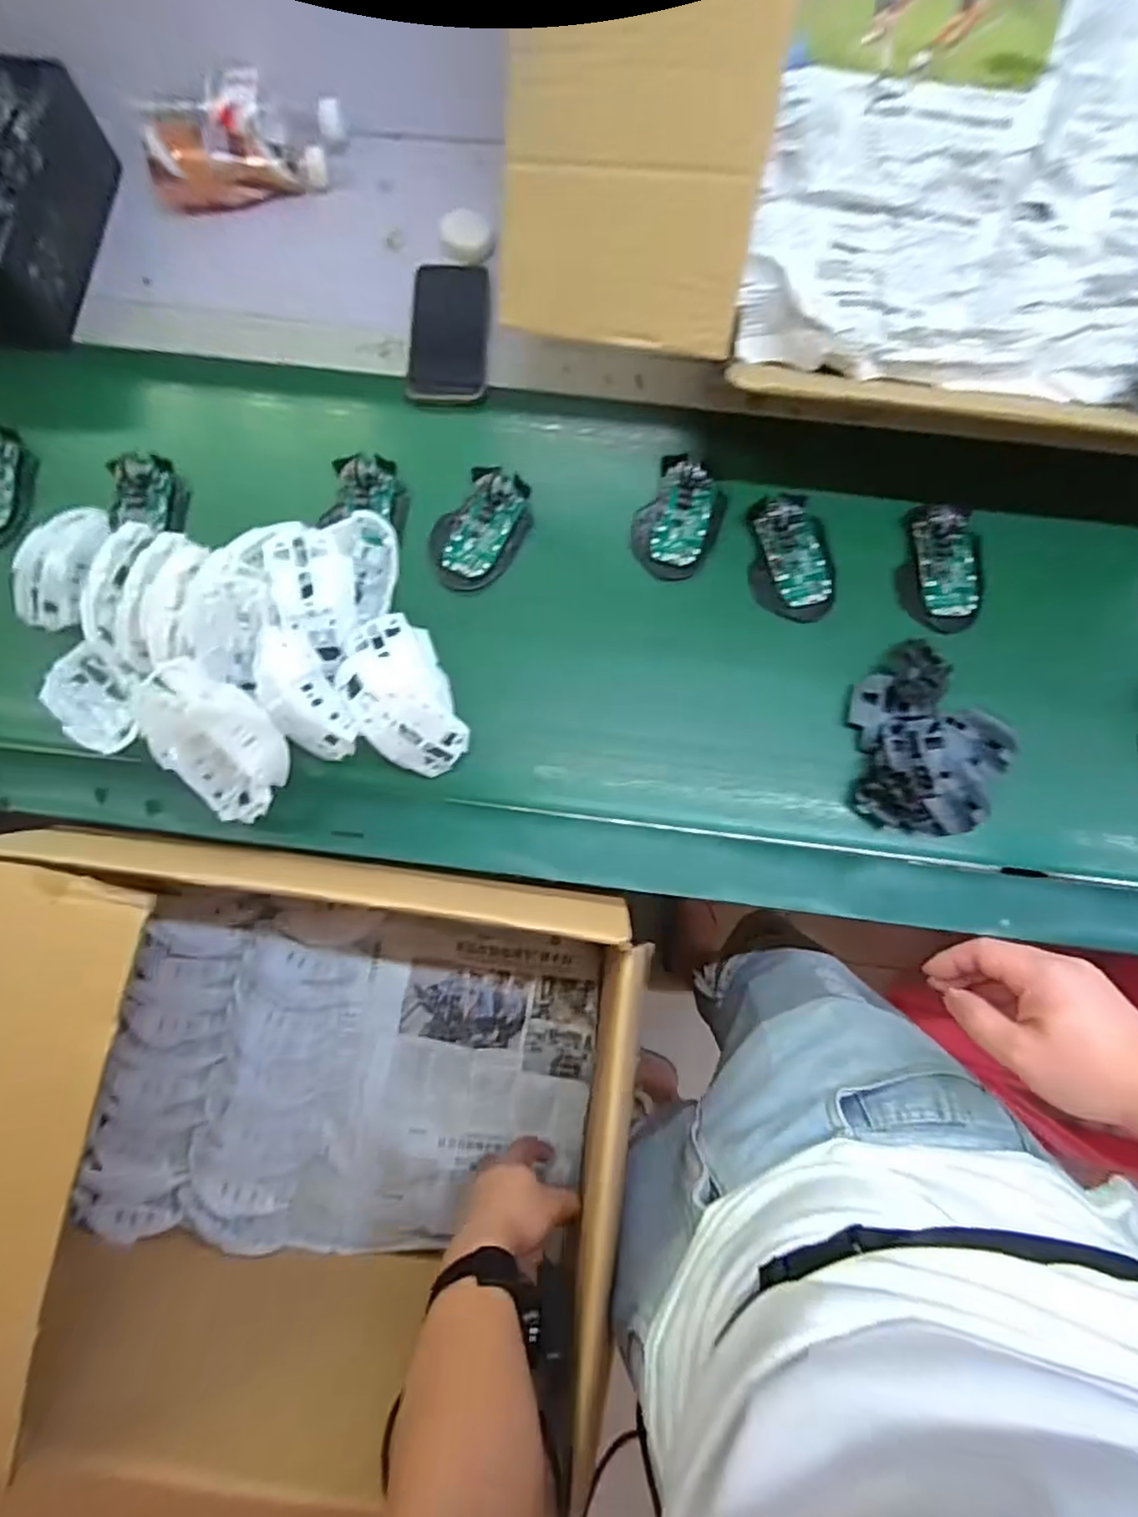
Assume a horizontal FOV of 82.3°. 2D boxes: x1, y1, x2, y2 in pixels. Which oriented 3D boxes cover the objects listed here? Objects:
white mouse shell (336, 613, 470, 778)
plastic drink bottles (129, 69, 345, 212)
[{"bbox_3d":[-0.136,-0.052,0.529,0.075,0.060,0.131,-23,79,-3],"label":"white mouse shell"},{"bbox_3d":[-0.321,-0.619,0.640,0.195,0.069,0.113,-24,79,-3],"label":"plastic drink bottles"}]

